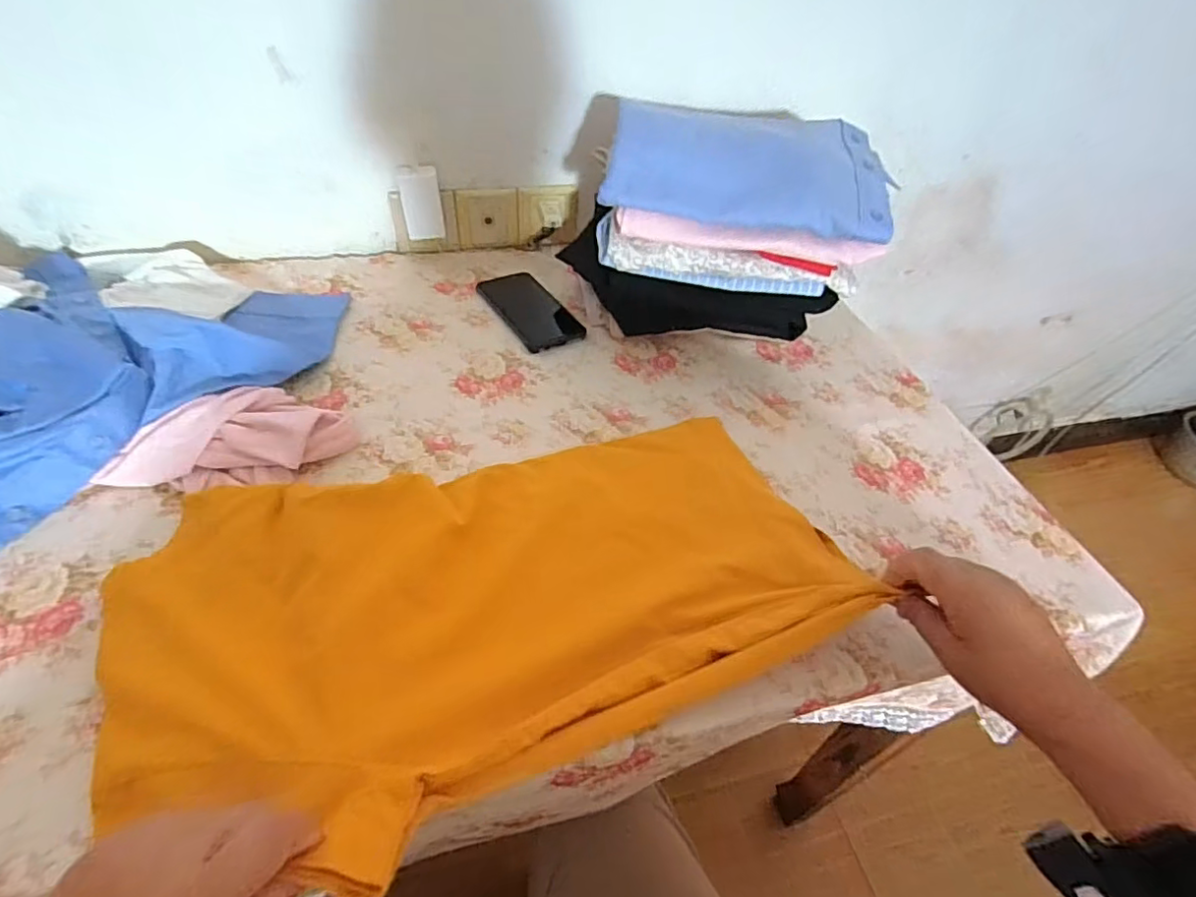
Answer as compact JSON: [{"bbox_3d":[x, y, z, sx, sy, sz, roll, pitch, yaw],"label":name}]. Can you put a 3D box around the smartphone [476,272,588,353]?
[{"bbox_3d":[-0.088,-0.179,0.743,0.082,0.009,0.162,-22,53,-26],"label":"smartphone"}]

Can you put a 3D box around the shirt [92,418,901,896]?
[{"bbox_3d":[-0.073,0.096,0.442,0.518,0.040,0.296,-16,50,-21],"label":"shirt"}]

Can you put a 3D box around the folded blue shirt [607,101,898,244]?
[{"bbox_3d":[0.163,-0.312,0.630,0.288,0.073,0.180,9,46,1],"label":"folded blue shirt"}]

